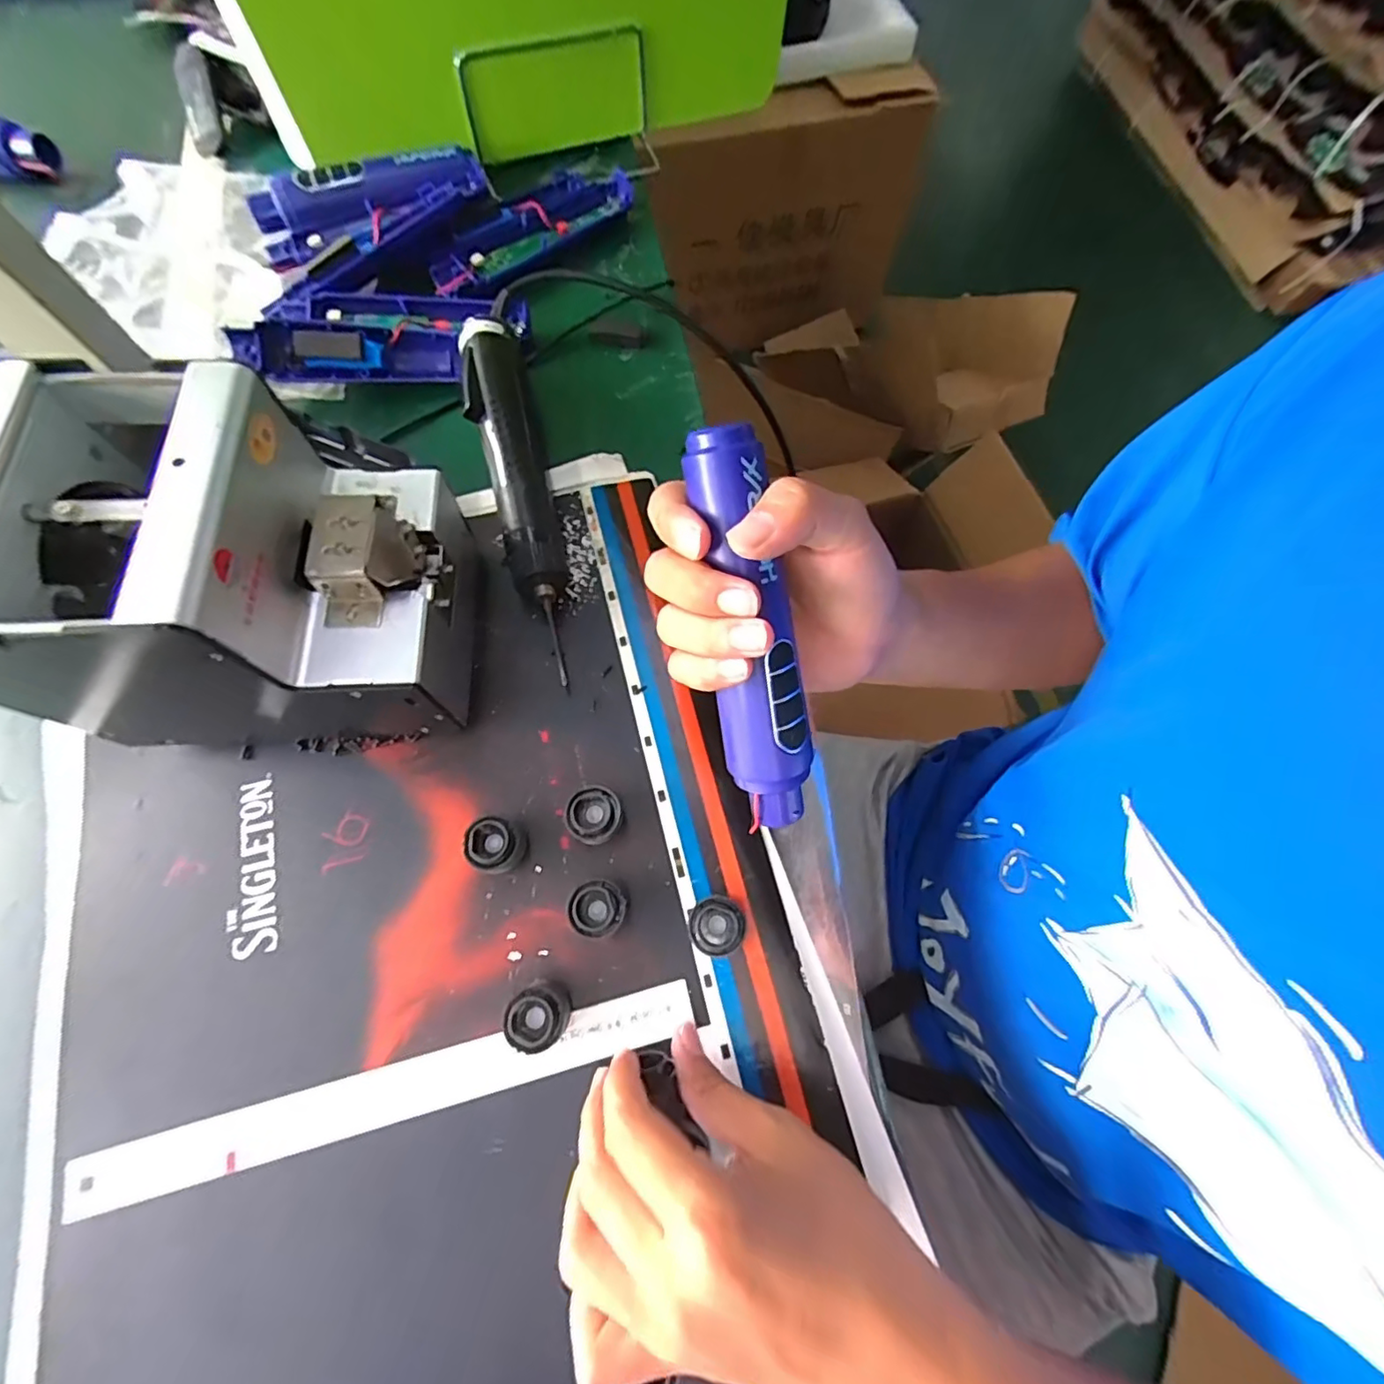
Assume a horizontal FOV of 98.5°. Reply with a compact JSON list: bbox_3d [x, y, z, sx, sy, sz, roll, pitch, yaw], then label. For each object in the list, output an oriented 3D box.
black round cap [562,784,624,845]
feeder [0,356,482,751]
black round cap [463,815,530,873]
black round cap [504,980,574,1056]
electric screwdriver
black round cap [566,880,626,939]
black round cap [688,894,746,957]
[{"bbox_3d":[-0.054,0.067,0.323,0.028,0.027,0.029,0,70,-1],"label":"black round cap"},{"bbox_3d":[-0.210,-0.054,0.296,0.165,0.151,0.126,-3,70,-3],"label":"feeder"},{"bbox_3d":[-0.104,0.081,0.316,0.025,0.028,0.027,0,70,0],"label":"black round cap"},{"bbox_3d":[-0.075,0.157,0.290,0.026,0.024,0.027,0,70,-1],"label":"black round cap"},{"bbox_3d":[-0.111,-0.132,0.382,0.040,0.049,0.263,-14,71,-6],"label":"electric screwdriver"},{"bbox_3d":[-0.048,0.111,0.307,0.028,0.025,0.026,0,70,-1],"label":"black round cap"},{"bbox_3d":[0.012,0.120,0.308,0.027,0.017,0.028,0,70,-1],"label":"black round cap"}]

